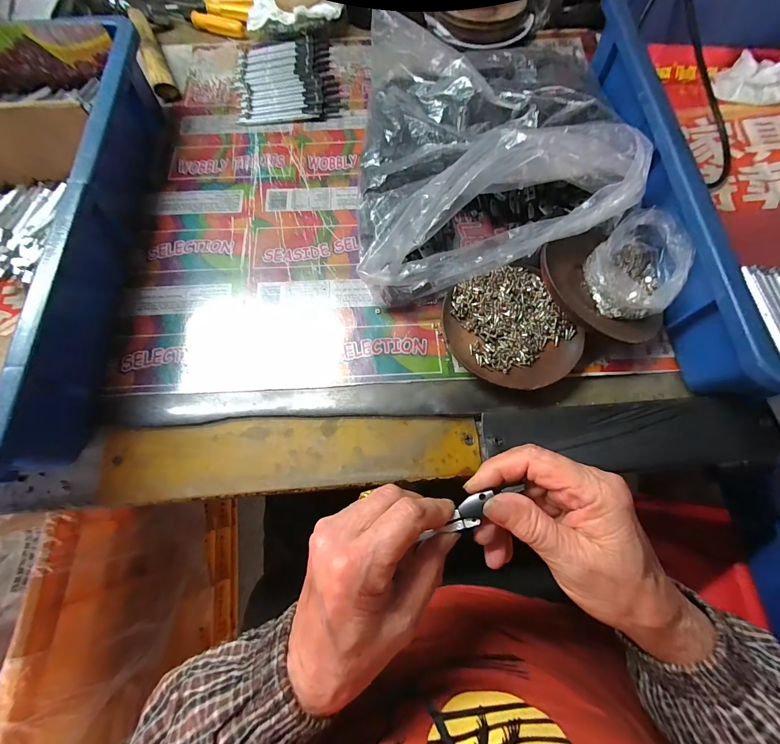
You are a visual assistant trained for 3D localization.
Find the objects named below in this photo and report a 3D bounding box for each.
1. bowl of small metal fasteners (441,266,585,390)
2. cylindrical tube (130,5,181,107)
[{"bbox_3d":[0.099,-0.034,0.284,0.099,0.019,0.104,0,72,0],"label":"bowl of small metal fasteners"},{"bbox_3d":[-0.280,-0.376,0.399,0.022,0.029,0.135,-23,73,-7],"label":"cylindrical tube"}]

